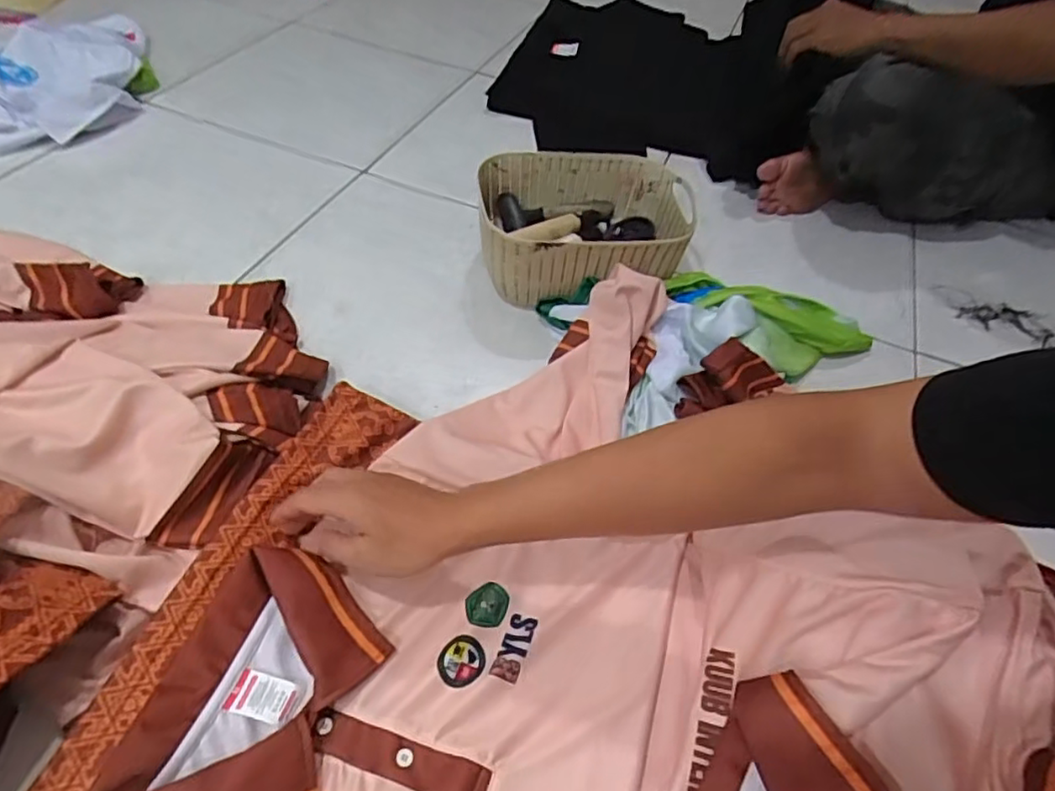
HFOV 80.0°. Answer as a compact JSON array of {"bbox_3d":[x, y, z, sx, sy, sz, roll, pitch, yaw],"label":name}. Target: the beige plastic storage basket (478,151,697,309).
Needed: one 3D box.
[{"bbox_3d":[0.064,-0.202,0.781,0.251,0.110,0.193,1,50,-5],"label":"beige plastic storage basket"}]

